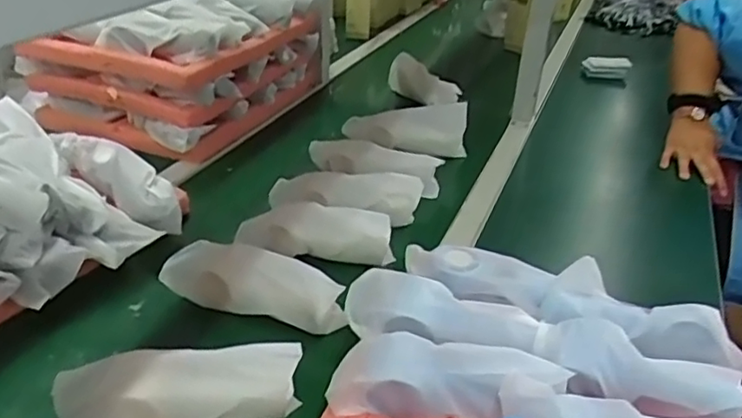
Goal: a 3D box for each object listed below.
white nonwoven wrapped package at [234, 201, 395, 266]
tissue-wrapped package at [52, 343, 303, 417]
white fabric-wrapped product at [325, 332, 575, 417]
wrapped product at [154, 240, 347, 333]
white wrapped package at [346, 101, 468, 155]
[{"bbox_3d":[-0.070,0.025,0.767,0.189,0.067,0.045,3,31,0],"label":"white nonwoven wrapped package"},{"bbox_3d":[-0.165,0.158,0.542,0.208,0.058,0.059,-1,31,-6],"label":"tissue-wrapped package"},{"bbox_3d":[0.066,0.141,0.539,0.193,0.054,0.063,4,31,3],"label":"white fabric-wrapped product"},{"bbox_3d":[-0.128,0.078,0.672,0.207,0.062,0.058,13,33,17],"label":"wrapped product"},{"bbox_3d":[0.059,-0.127,1.033,0.205,0.077,0.074,1,31,-3],"label":"white wrapped package"}]

